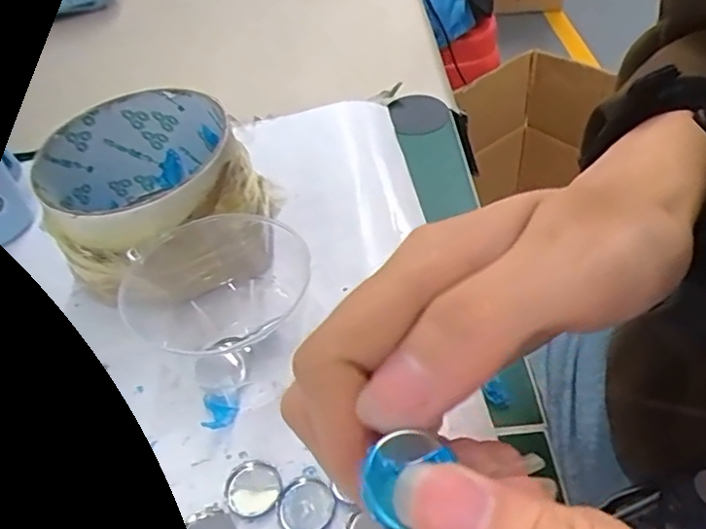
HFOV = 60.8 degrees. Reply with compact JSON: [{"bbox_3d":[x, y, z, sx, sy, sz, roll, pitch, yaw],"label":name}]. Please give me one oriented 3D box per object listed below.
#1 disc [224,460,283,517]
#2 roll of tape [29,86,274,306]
[{"bbox_3d":[-0.034,0.075,0.202,0.018,0.004,0.018,-3,47,3],"label":"disc"},{"bbox_3d":[-0.085,-0.029,0.265,0.085,0.058,0.085,-3,47,3],"label":"roll of tape"}]

